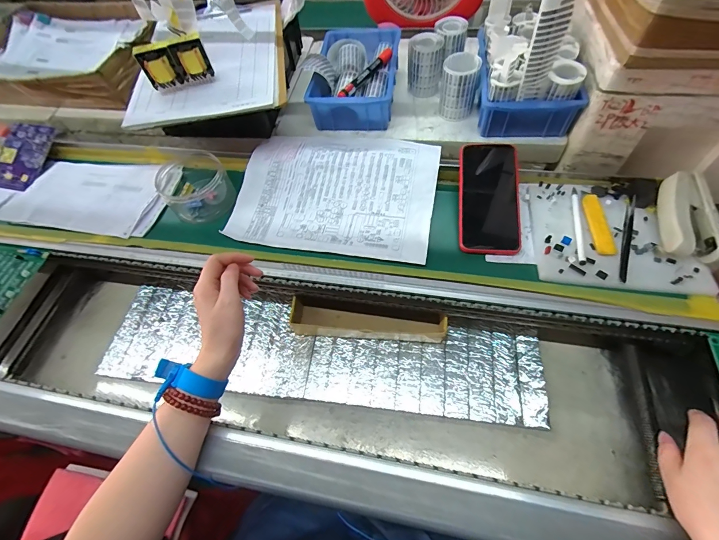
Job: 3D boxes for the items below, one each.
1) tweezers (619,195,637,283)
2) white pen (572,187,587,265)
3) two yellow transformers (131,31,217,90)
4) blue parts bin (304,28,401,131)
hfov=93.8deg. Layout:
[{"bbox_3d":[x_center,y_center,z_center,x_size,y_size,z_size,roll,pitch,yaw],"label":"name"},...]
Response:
[{"bbox_3d":[0.329,-0.039,0.410,0.011,0.020,0.118,18,63,14],"label":"tweezers"},{"bbox_3d":[0.281,-0.059,0.430,0.009,0.006,0.123,10,61,10],"label":"white pen"},{"bbox_3d":[-0.248,-0.281,0.455,0.085,0.046,0.029,-18,60,-6],"label":"two yellow transformers"},{"bbox_3d":[-0.005,-0.316,0.557,0.124,0.062,0.191,6,60,8],"label":"blue parts bin"}]

